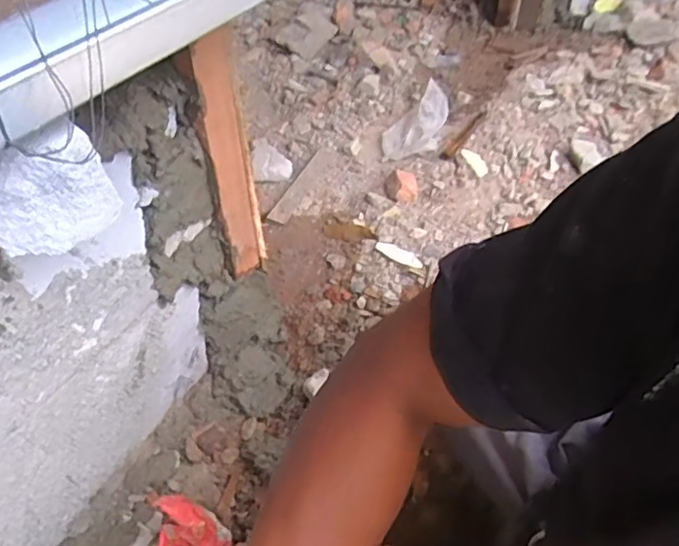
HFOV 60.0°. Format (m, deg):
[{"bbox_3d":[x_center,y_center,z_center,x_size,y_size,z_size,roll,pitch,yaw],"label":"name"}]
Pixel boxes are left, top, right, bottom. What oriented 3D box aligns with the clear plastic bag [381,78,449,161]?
[{"bbox_3d":[0.155,-0.312,1.214,0.118,0.071,0.189,14,48,14],"label":"clear plastic bag"}]

